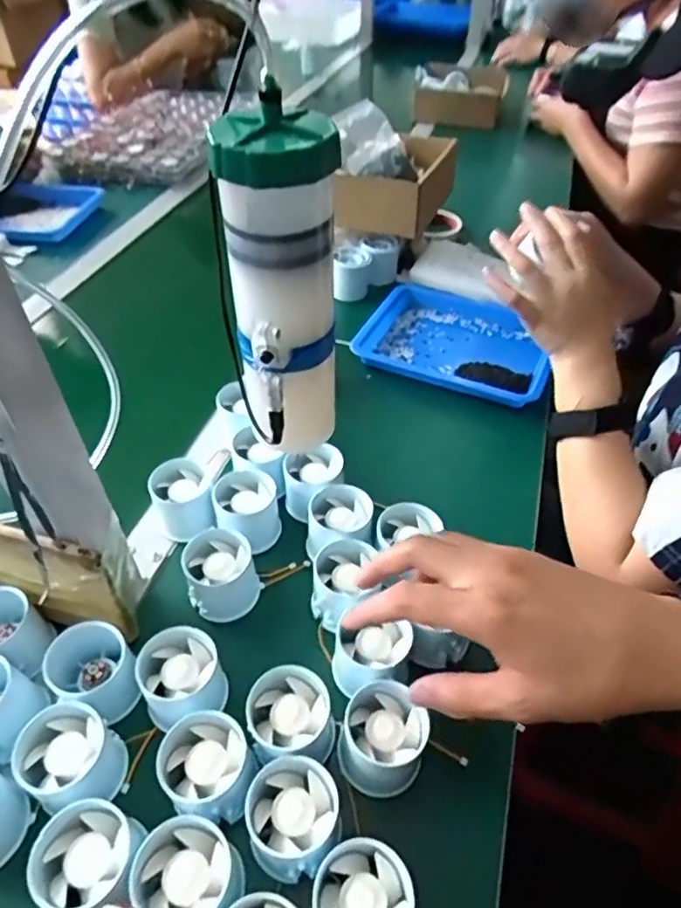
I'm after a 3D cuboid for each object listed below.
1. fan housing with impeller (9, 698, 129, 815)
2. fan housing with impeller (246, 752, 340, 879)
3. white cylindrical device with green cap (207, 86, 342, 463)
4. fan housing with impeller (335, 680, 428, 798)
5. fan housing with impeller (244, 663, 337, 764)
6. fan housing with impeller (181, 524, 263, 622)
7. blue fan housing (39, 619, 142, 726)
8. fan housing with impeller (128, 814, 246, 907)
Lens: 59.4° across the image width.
[{"bbox_3d":[-0.165,0.186,0.367,0.052,0.044,0.051,-1,45,1],"label":"fan housing with impeller"},{"bbox_3d":[-0.026,0.211,0.347,0.051,0.044,0.053,-1,45,0],"label":"fan housing with impeller"},{"bbox_3d":[-0.030,-0.084,0.317,0.056,0.175,0.051,-1,45,1],"label":"white cylindrical device with green cap"},{"bbox_3d":[0.027,0.181,0.377,0.054,0.046,0.054,-1,45,1],"label":"fan housing with impeller"},{"bbox_3d":[-0.032,0.170,0.384,0.053,0.040,0.051,-1,45,1],"label":"fan housing with impeller"},{"bbox_3d":[-0.092,0.095,0.466,0.053,0.050,0.054,-1,45,1],"label":"fan housing with impeller"},{"bbox_3d":[-0.168,0.146,0.404,0.059,0.044,0.052,20,49,19],"label":"blue fan housing"},{"bbox_3d":[-0.082,0.232,0.326,0.051,0.042,0.049,-1,45,1],"label":"fan housing with impeller"}]

